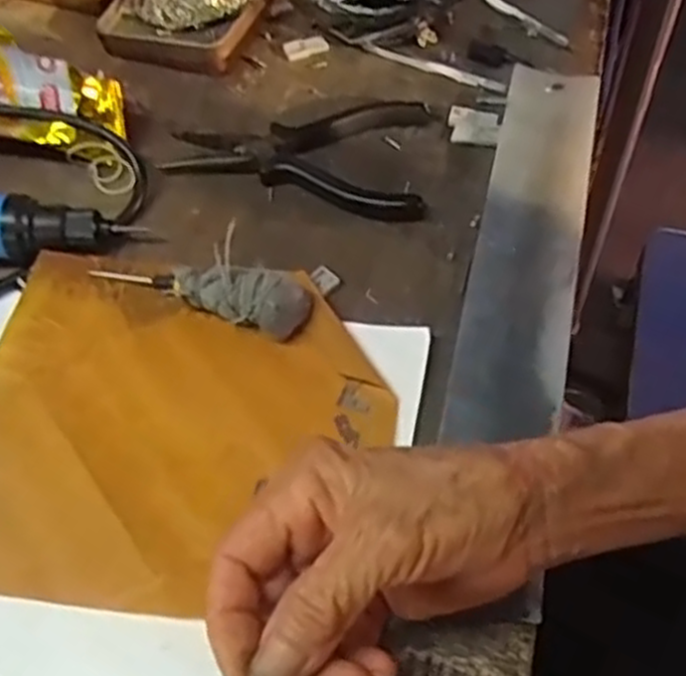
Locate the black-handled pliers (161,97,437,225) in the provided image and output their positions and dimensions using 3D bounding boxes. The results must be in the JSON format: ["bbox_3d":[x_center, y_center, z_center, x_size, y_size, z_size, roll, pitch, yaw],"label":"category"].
[{"bbox_3d":[-0.023,-0.112,0.463,0.151,0.015,0.086,10,56,12],"label":"black-handled pliers"}]

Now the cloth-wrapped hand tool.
[{"bbox_3d":[-0.073,-0.028,0.400,0.116,0.028,0.029,19,58,17],"label":"cloth-wrapped hand tool"}]

